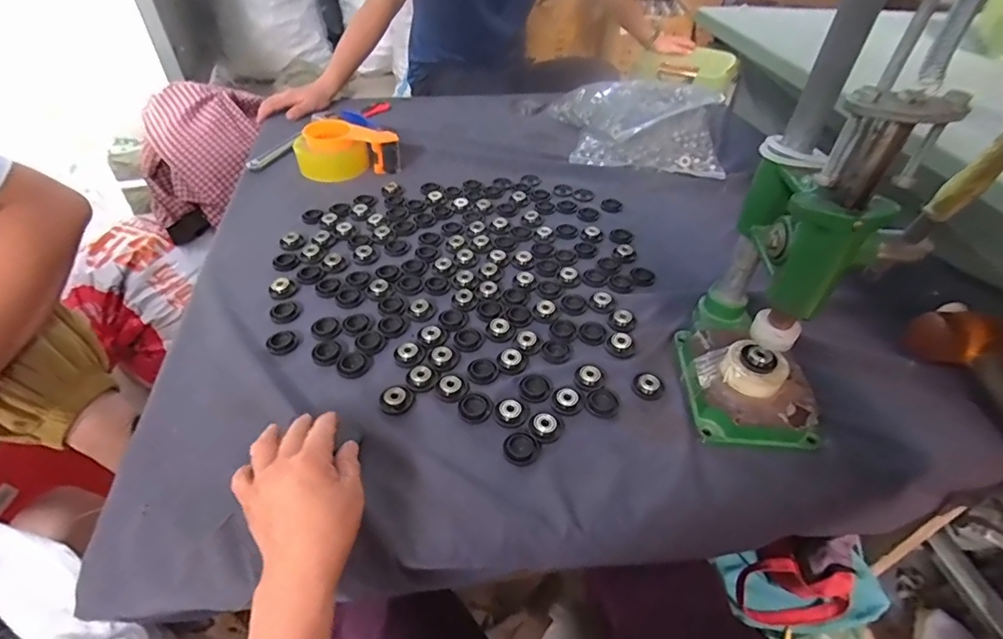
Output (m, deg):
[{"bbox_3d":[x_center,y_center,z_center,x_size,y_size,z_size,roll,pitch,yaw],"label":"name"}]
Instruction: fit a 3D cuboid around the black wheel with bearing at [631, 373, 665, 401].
[{"bbox_3d":[0.155,0.069,0.522,0.032,0.007,0.031,1,45,-1],"label":"black wheel with bearing"}]

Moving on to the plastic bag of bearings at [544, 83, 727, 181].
[{"bbox_3d":[0.246,-0.365,0.924,0.310,0.072,0.240,7,45,6],"label":"plastic bag of bearings"}]

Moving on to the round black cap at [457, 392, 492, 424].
[{"bbox_3d":[-0.026,0.088,0.500,0.033,0.007,0.037,9,45,8],"label":"round black cap"}]

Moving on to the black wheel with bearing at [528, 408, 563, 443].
[{"bbox_3d":[0.043,0.102,0.486,0.032,0.007,0.037,8,45,7],"label":"black wheel with bearing"}]

